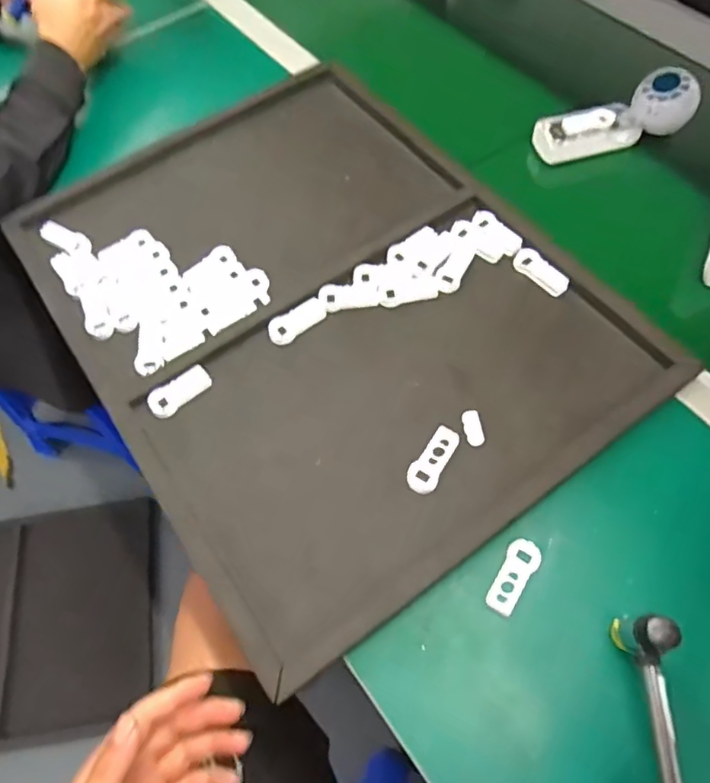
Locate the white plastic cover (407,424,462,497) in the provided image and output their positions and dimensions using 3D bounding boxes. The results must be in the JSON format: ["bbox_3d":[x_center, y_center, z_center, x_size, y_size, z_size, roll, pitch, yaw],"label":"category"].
[{"bbox_3d":[0.063,0.055,0.470,0.025,0.004,0.061,25,67,13],"label":"white plastic cover"}]

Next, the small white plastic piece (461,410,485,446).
[{"bbox_3d":[0.098,0.030,0.481,0.015,0.004,0.033,-8,64,-2],"label":"small white plastic piece"}]

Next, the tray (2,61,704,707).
[{"bbox_3d":[-0.033,-0.085,0.546,0.420,0.024,0.539,-32,67,-13],"label":"tray"}]

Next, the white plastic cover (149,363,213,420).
[{"bbox_3d":[-0.156,0.000,0.513,0.058,0.009,0.024,-35,68,-14],"label":"white plastic cover"}]

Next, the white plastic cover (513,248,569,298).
[{"bbox_3d":[0.177,-0.114,0.549,0.024,0.004,0.059,-35,68,-14],"label":"white plastic cover"}]

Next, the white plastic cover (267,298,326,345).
[{"bbox_3d":[-0.055,-0.066,0.543,0.057,0.008,0.024,-39,69,-16],"label":"white plastic cover"}]

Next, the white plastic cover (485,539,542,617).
[{"bbox_3d":[0.120,0.139,0.436,0.024,0.005,0.058,29,68,15],"label":"white plastic cover"}]

